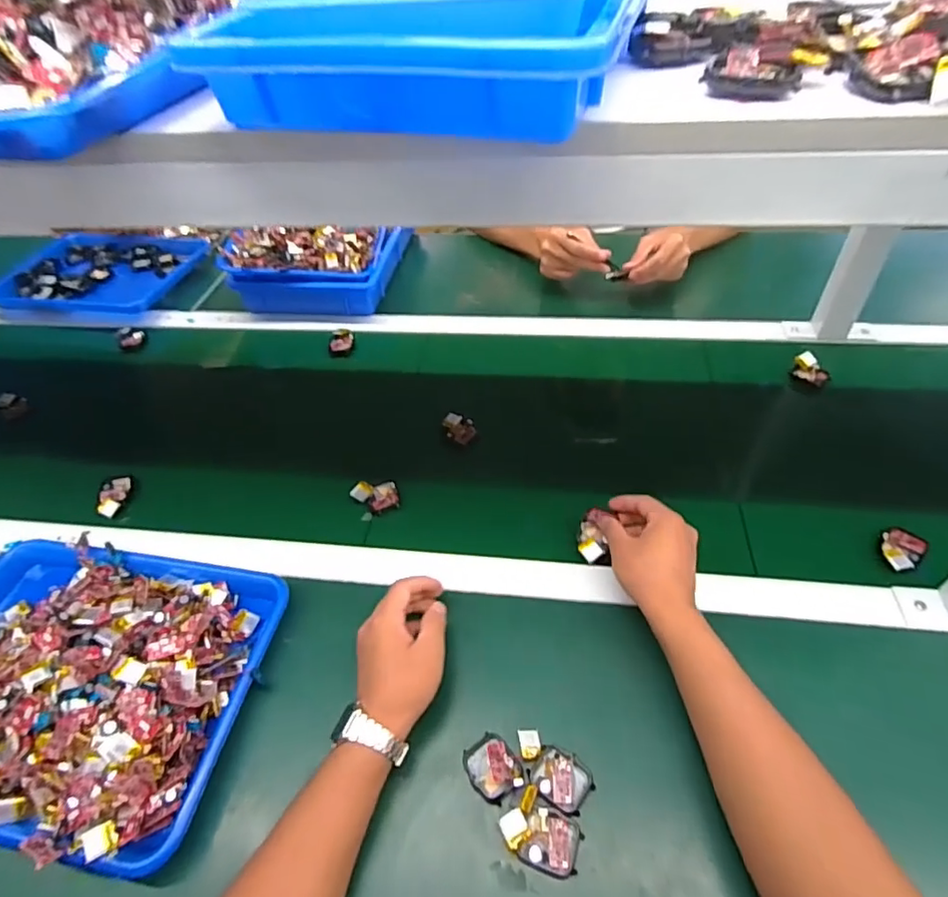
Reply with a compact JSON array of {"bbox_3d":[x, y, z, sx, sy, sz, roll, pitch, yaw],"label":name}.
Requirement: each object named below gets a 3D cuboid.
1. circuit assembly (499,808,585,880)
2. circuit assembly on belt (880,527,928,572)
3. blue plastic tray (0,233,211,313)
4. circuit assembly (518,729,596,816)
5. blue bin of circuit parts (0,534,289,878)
[{"bbox_3d":[0.050,0.294,0.427,0.059,0.010,0.038,11,49,15],"label":"circuit assembly"},{"bbox_3d":[0.431,0.104,0.574,0.035,0.017,0.053,33,58,30],"label":"circuit assembly on belt"},{"bbox_3d":[-0.682,-0.329,1.044,0.346,0.031,0.230,4,48,9],"label":"blue plastic tray"},{"bbox_3d":[0.061,0.259,0.457,0.067,0.008,0.041,28,56,28],"label":"circuit assembly"},{"bbox_3d":[-0.367,0.201,0.514,0.335,0.070,0.255,6,48,10],"label":"blue bin of circuit parts"}]

